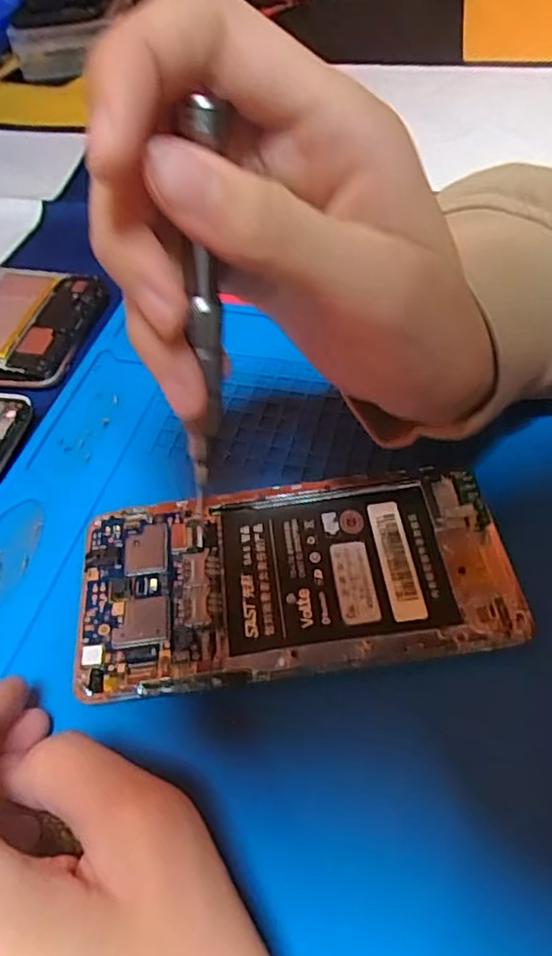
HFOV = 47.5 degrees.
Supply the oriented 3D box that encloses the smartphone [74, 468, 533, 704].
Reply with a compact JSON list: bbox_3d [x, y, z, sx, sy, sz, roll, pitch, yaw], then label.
[{"bbox_3d":[0.006,0.033,0.211,0.139,0.009,0.068,-7,51,0],"label":"smartphone"}]

